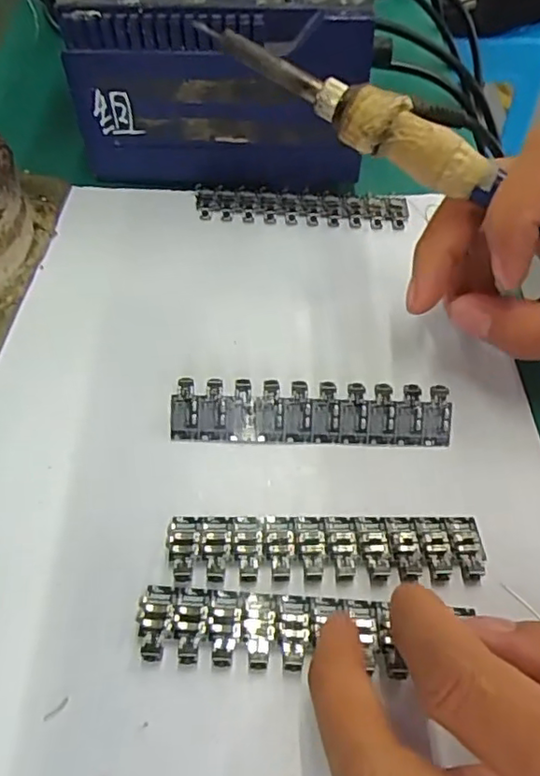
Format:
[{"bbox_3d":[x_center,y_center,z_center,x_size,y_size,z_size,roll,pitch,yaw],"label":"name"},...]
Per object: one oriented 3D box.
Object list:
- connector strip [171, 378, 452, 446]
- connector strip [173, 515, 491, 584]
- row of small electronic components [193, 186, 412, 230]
[{"bbox_3d":[0.017,0.010,0.236,0.108,0.005,0.024,2,99,-3],"label":"connector strip"},{"bbox_3d":[0.020,0.056,0.212,0.108,0.005,0.023,2,56,-5],"label":"connector strip"},{"bbox_3d":[0.016,-0.095,0.312,0.108,0.005,0.023,2,72,1],"label":"row of small electronic components"}]

